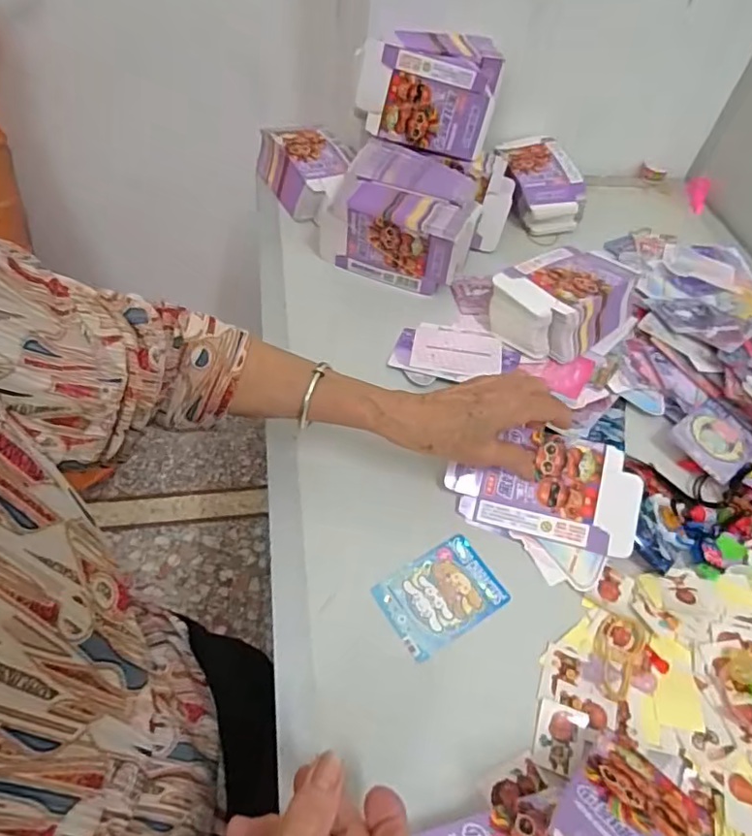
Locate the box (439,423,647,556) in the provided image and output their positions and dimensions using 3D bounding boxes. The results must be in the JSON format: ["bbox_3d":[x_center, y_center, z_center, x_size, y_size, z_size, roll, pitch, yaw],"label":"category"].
[{"bbox_3d":[0.133,0.053,0.459,0.144,0.006,0.084,12,79,15],"label":"box"}]

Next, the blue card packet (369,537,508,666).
[{"bbox_3d":[0.049,0.130,0.423,0.086,0.005,0.062,-27,59,-22],"label":"blue card packet"}]

